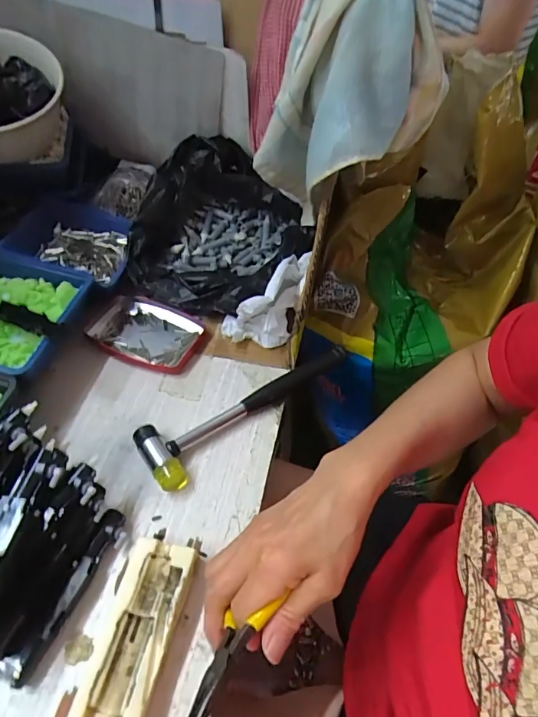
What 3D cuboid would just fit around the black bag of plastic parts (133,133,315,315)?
[{"bbox_3d":[-0.046,-0.163,0.544,0.197,0.105,0.243,13,50,7],"label":"black bag of plastic parts"}]

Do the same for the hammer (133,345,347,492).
[{"bbox_3d":[-0.015,0.042,0.433,0.231,0.024,0.059,-29,57,-25],"label":"hammer"}]

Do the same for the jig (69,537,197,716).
[{"bbox_3d":[-0.092,0.198,0.297,0.048,0.024,0.136,11,50,6],"label":"jig"}]

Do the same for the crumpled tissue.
[{"bbox_3d":[-0.004,-0.068,0.494,0.076,0.070,0.106,15,50,9],"label":"crumpled tissue"}]

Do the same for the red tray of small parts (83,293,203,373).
[{"bbox_3d":[-0.138,-0.029,0.489,0.125,0.013,0.085,24,52,16],"label":"red tray of small parts"}]

